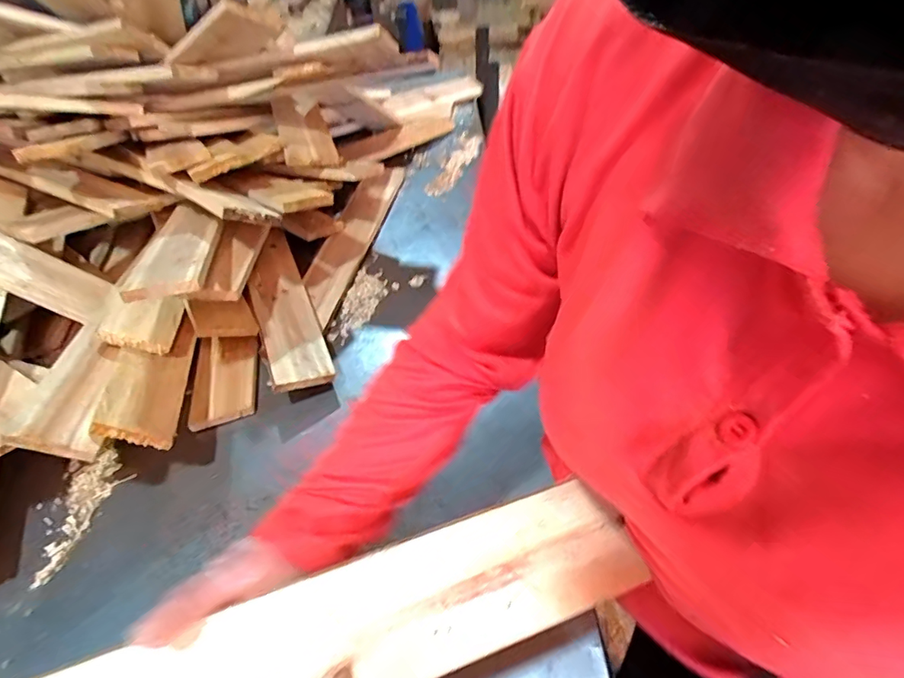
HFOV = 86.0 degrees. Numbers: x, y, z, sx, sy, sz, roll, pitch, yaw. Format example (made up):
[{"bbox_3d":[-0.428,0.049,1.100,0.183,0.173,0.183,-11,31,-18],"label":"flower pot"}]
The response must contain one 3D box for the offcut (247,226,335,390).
[{"bbox_3d":[-0.256,-0.057,0.724,0.082,0.020,0.333,-5,43,-29],"label":"offcut"}]

